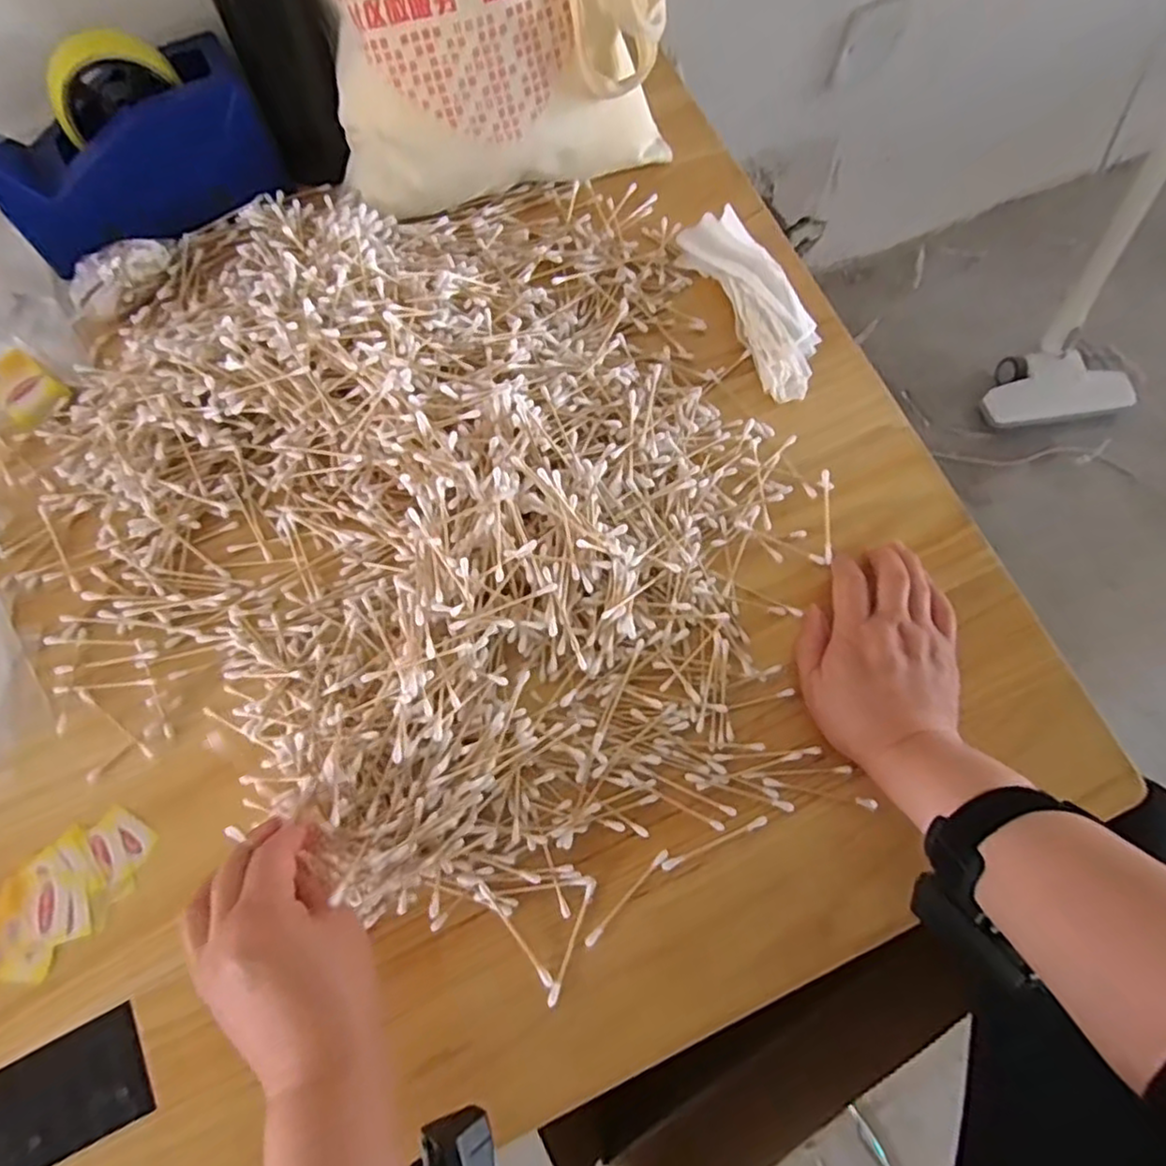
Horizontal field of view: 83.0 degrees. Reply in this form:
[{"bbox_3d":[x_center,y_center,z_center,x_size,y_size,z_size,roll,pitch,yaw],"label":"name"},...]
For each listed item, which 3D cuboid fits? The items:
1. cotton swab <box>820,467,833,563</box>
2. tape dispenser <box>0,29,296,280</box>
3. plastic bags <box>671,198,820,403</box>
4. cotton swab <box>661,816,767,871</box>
[{"bbox_3d":[0.183,-0.051,0.495,0.007,0.008,0.076,5,73,1],"label":"cotton swab"},{"bbox_3d":[-0.342,-0.329,0.497,0.194,0.104,0.073,-25,75,-9],"label":"tape dispenser"},{"bbox_3d":[0.137,-0.226,0.525,0.054,0.028,0.170,-26,75,-9],"label":"plastic bags"},{"bbox_3d":[0.085,0.168,0.426,0.074,0.005,0.006,-22,74,-7],"label":"cotton swab"}]

